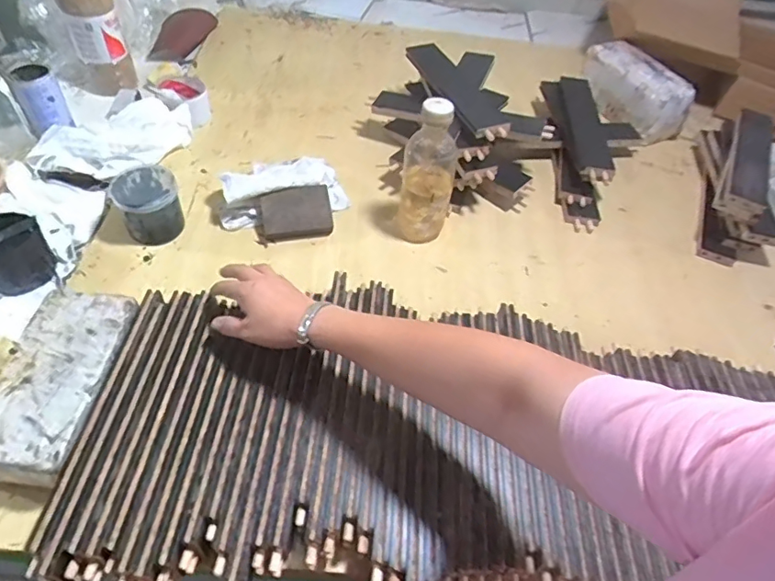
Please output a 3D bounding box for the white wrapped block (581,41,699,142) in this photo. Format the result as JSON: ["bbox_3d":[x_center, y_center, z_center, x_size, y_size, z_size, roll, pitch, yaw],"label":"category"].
[{"bbox_3d":[0.492,-0.403,1.068,0.108,0.116,0.225,-27,59,-25],"label":"white wrapped block"}]

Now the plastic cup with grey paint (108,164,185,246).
[{"bbox_3d":[-0.335,-0.121,0.739,0.080,0.079,0.084,3,51,-4],"label":"plastic cup with grey paint"}]

